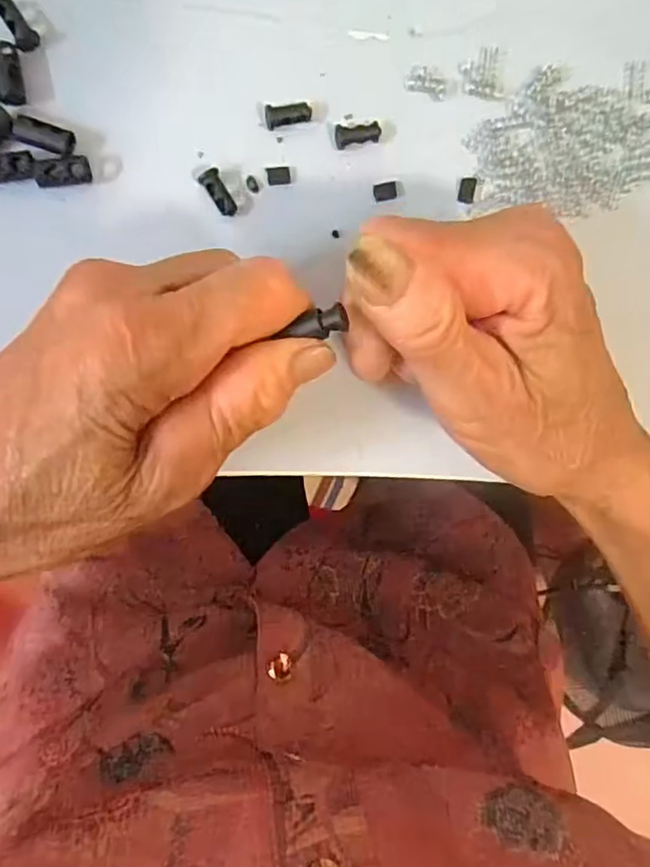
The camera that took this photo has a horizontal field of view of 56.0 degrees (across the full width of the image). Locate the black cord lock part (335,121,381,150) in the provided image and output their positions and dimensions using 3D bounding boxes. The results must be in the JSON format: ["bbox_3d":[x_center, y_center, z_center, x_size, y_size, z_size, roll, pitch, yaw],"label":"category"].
[{"bbox_3d":[0.012,-0.109,0.225,0.017,0.004,0.007,-12,96,-4],"label":"black cord lock part"}]

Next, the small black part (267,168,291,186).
[{"bbox_3d":[-0.017,-0.094,0.223,0.009,0.004,0.006,-8,95,-4],"label":"small black part"}]

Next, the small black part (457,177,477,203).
[{"bbox_3d":[0.054,-0.092,0.230,0.007,0.004,0.009,11,94,-6],"label":"small black part"}]

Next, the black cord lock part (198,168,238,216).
[{"bbox_3d":[-0.038,-0.086,0.220,0.007,0.004,0.017,-35,97,-1],"label":"black cord lock part"}]

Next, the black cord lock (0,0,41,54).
[{"bbox_3d":[-0.104,-0.139,0.208,0.007,0.007,0.017,-33,97,-2],"label":"black cord lock"}]

